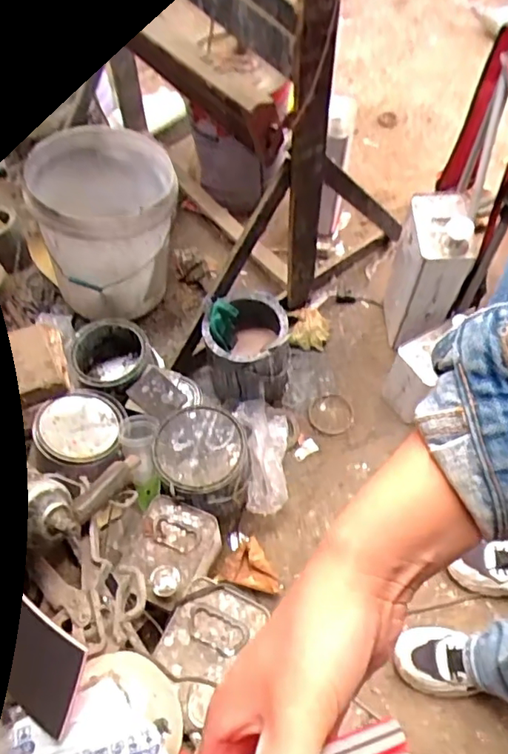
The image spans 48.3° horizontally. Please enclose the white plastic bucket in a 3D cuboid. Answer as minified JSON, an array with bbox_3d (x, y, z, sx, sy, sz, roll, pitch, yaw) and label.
[{"bbox_3d":[-0.313,-0.345,1.271,0.290,0.276,0.311,0,60,0],"label":"white plastic bucket"}]

